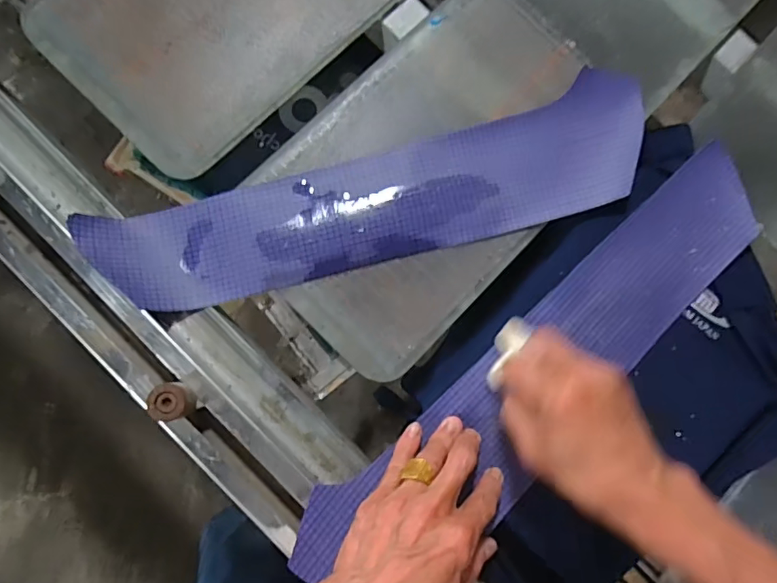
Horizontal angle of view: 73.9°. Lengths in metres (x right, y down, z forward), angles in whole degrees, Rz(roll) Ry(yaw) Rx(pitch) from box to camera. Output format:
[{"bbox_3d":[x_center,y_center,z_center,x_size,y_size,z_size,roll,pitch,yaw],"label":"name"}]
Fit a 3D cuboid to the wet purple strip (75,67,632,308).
[{"bbox_3d":[0.002,-0.078,0.402,0.436,0.023,0.107,-14,83,-7],"label":"wet purple strip"}]

